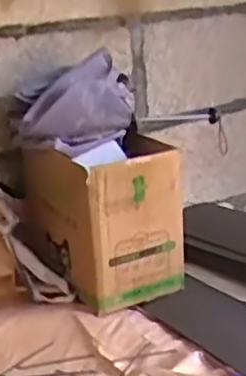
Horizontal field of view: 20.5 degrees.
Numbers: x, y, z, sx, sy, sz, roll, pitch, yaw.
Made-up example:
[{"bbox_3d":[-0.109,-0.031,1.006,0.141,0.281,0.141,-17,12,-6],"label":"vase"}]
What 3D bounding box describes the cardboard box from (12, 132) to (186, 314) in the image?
[{"bbox_3d":[-0.033,0.043,1.170,0.192,0.240,0.279,-14,20,-33],"label":"cardboard box"}]

